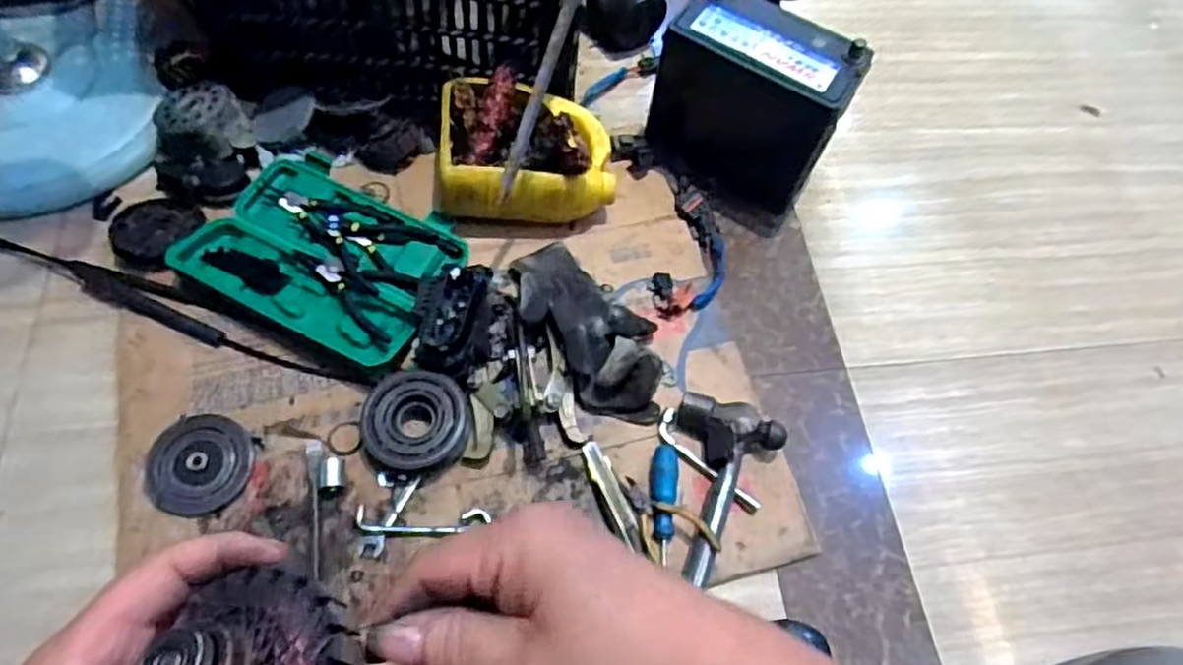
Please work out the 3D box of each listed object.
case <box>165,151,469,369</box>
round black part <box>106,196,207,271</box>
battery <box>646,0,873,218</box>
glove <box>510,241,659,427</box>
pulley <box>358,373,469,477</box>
[{"bbox_3d":[-0.327,-0.094,0.864,0.310,0.033,0.222,26,62,10],"label":"case"},{"bbox_3d":[-0.539,-0.125,0.857,0.103,0.015,0.099,2,60,-3],"label":"round black part"},{"bbox_3d":[0.208,-0.301,0.923,0.232,0.198,0.137,38,65,16],"label":"battery"},{"bbox_3d":[-0.004,-0.010,0.826,0.129,0.057,0.260,-35,69,-21],"label":"glove"},{"bbox_3d":[-0.192,0.100,0.766,0.110,0.036,0.106,1,69,-2],"label":"pulley"}]

